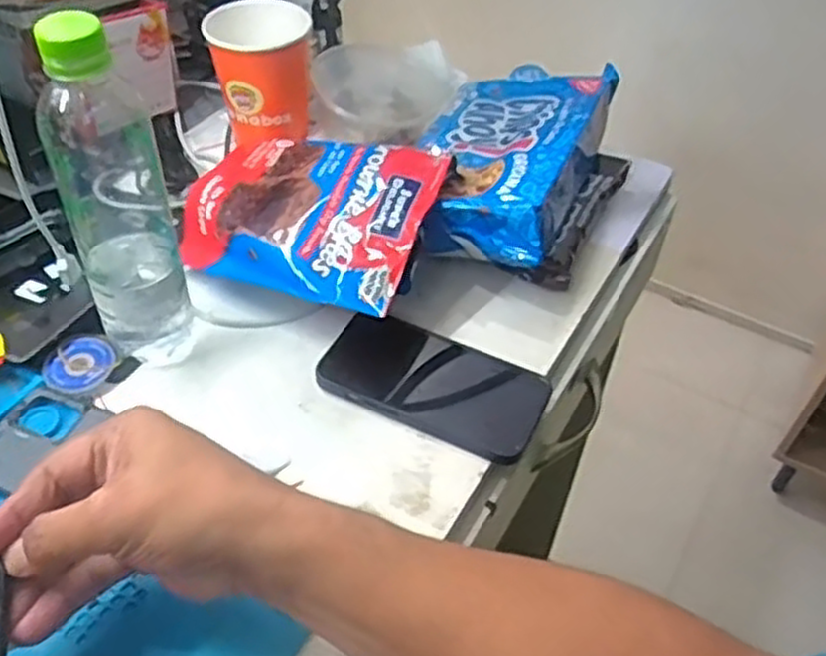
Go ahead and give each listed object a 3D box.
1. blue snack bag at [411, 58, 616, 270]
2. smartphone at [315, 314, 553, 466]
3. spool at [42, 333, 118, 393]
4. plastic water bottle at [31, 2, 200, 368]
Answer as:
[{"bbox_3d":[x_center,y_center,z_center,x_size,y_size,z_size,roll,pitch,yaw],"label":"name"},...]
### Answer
[{"bbox_3d":[0.071,-0.147,0.619,0.131,0.046,0.235,19,48,14],"label":"blue snack bag"},{"bbox_3d":[0.014,0.036,0.525,0.147,0.013,0.073,24,50,16],"label":"smartphone"},{"bbox_3d":[-0.223,0.023,0.522,0.040,0.011,0.045,28,51,19],"label":"spool"},{"bbox_3d":[-0.177,-0.074,0.471,0.056,0.233,0.063,-11,49,-15],"label":"plastic water bottle"}]

